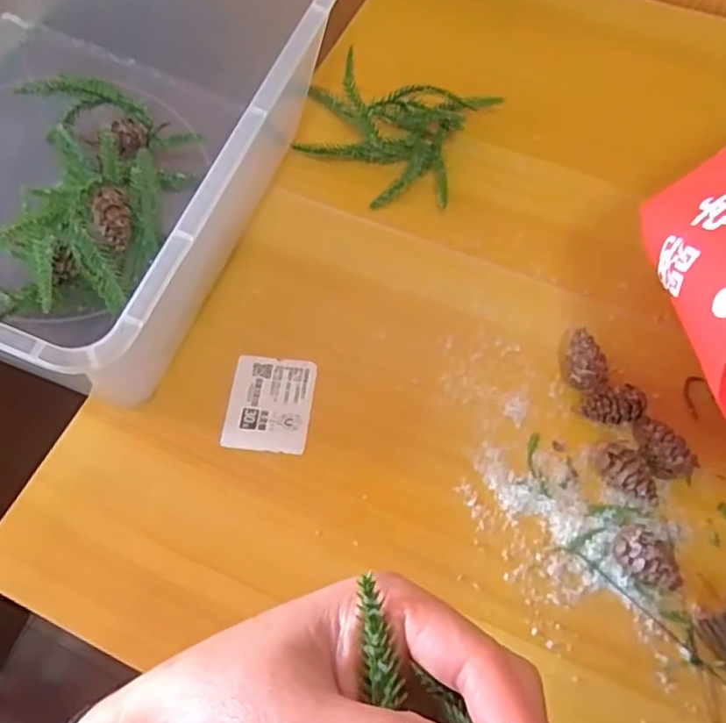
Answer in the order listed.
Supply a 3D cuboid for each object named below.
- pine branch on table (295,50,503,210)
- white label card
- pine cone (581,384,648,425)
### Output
[{"bbox_3d":[0.017,-0.161,0.446,0.123,0.034,0.096,15,65,10],"label":"pine branch on table"},{"bbox_3d":[-0.054,0.024,0.384,0.048,0.004,0.059,5,64,5],"label":"white label card"},{"bbox_3d":[0.140,0.026,0.365,0.033,0.020,0.021,-9,63,-2],"label":"pine cone"}]

